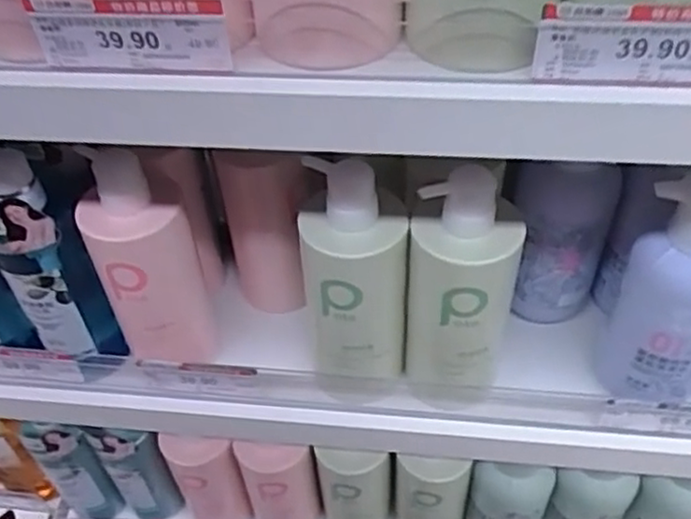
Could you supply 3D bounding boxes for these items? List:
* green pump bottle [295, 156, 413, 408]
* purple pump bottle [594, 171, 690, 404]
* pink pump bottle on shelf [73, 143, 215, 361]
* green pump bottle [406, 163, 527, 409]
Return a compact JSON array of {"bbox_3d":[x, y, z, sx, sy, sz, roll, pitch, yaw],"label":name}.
[{"bbox_3d":[0.008,0.025,0.539,0.076,0.203,0.074,-2,48,2],"label":"green pump bottle"},{"bbox_3d":[0.241,0.027,0.506,0.081,0.181,0.068,23,54,22],"label":"purple pump bottle"},{"bbox_3d":[-0.153,0.006,0.539,0.075,0.177,0.069,-9,48,-4],"label":"pink pump bottle on shelf"},{"bbox_3d":[0.084,0.027,0.531,0.081,0.200,0.070,13,50,15],"label":"green pump bottle"}]

